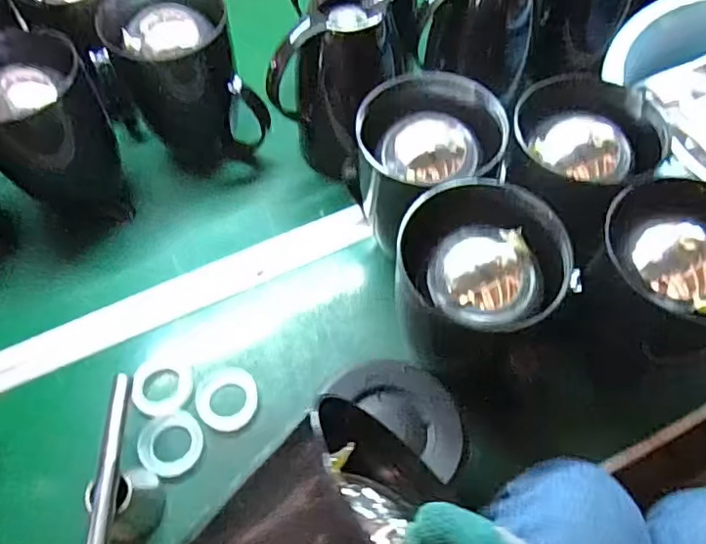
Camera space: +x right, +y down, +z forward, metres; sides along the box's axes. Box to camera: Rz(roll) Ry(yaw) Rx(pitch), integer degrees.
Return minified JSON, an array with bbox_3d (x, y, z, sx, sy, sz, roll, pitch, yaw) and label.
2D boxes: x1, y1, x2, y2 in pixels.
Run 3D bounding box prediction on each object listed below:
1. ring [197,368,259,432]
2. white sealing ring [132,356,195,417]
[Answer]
[{"bbox_3d":[-0.123,0.122,0.564,0.057,0.006,0.060,-1,59,1],"label":"ring"},{"bbox_3d":[-0.185,0.111,0.570,0.058,0.014,0.057,-1,59,1],"label":"white sealing ring"}]

